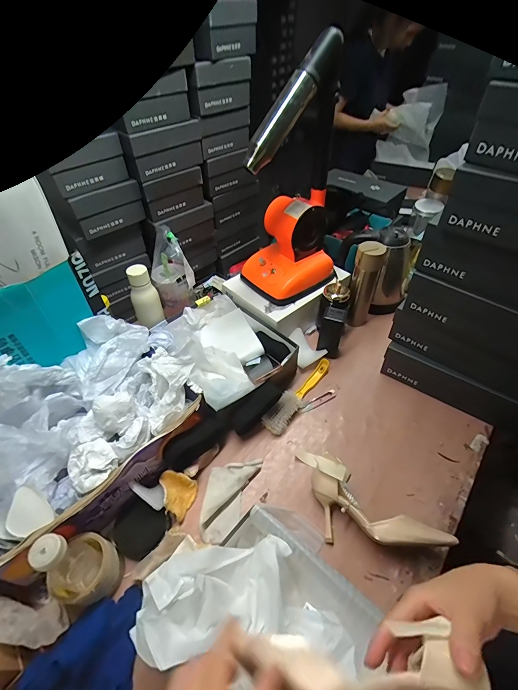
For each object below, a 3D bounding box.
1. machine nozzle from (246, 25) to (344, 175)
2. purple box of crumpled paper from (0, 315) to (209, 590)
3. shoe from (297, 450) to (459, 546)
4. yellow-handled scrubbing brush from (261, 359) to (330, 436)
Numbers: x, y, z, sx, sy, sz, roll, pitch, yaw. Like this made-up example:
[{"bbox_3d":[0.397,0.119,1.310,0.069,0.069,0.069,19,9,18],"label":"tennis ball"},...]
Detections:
[{"bbox_3d":[0.062,-0.449,0.626,0.264,0.050,0.053,-54,54,13],"label":"machine nozzle"},{"bbox_3d":[-0.324,0.120,0.591,0.281,0.203,0.422,34,56,29],"label":"purple box of crumpled paper"},{"bbox_3d":[0.179,0.285,0.576,0.267,0.100,0.117,25,52,23],"label":"shoe"},{"bbox_3d":[0.097,0.115,0.782,0.050,0.030,0.229,30,54,27],"label":"yellow-handled scrubbing brush"}]

